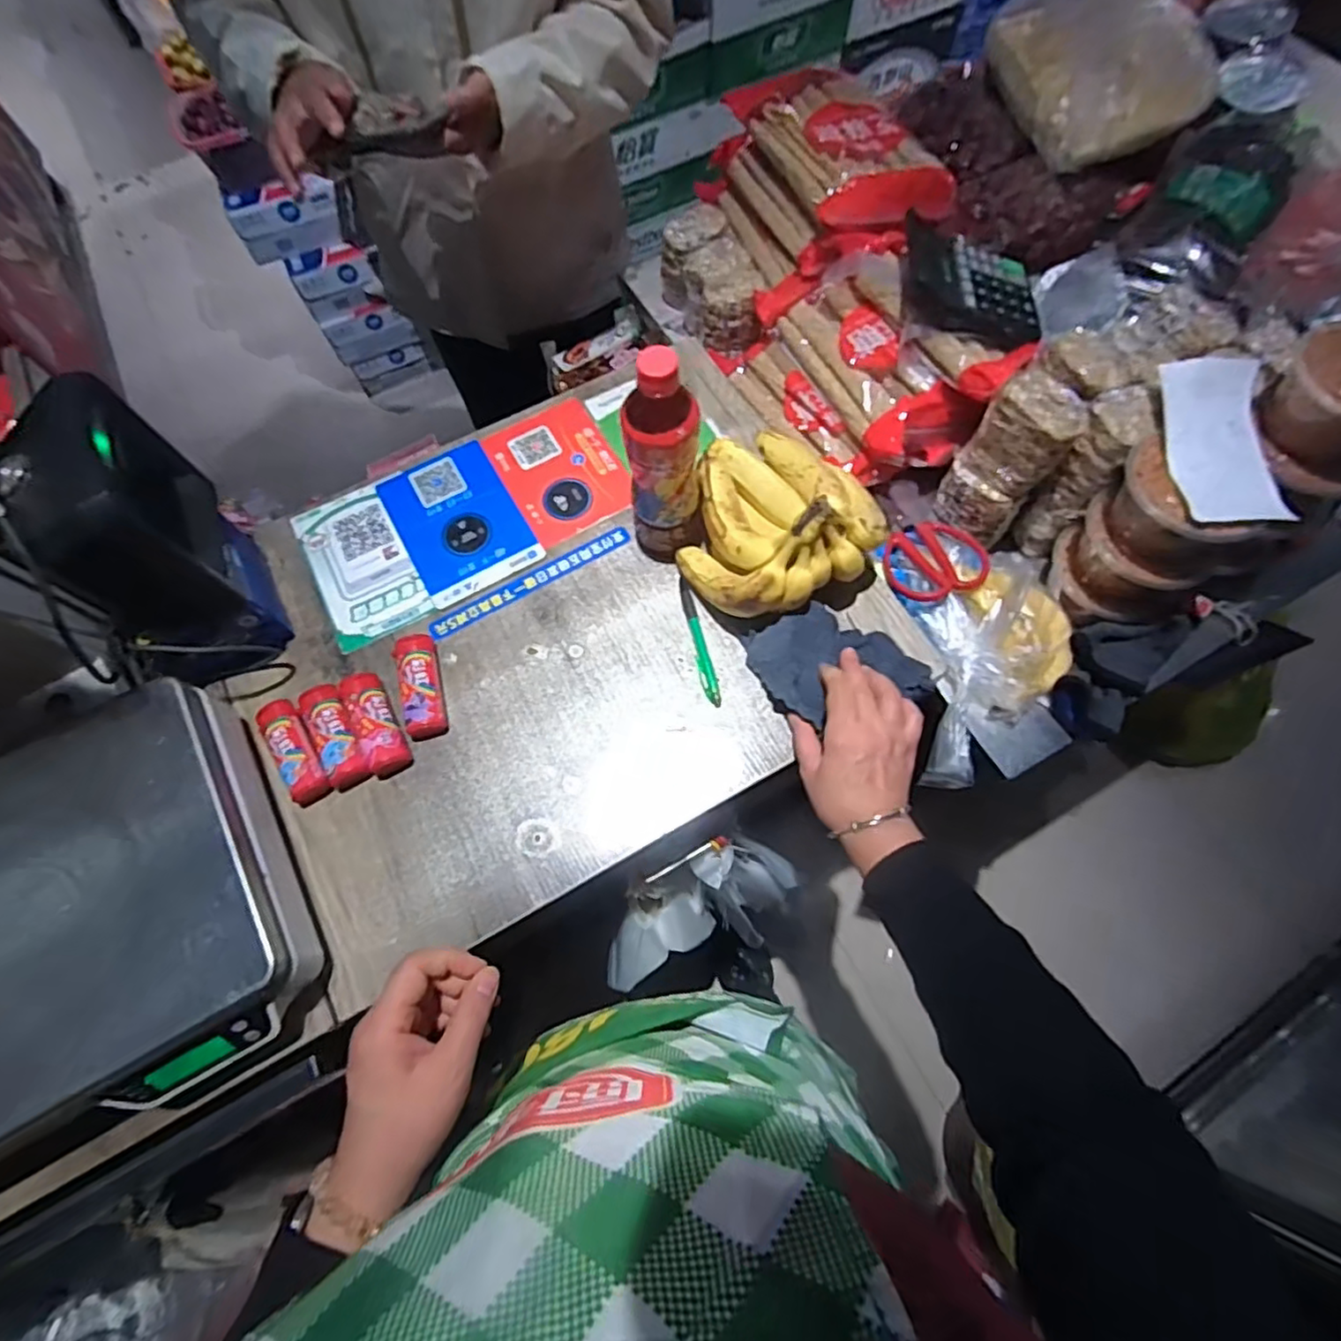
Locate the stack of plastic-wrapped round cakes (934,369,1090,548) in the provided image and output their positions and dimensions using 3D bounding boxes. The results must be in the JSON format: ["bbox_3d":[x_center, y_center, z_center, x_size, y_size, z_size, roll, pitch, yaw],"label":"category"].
[{"bbox_3d":[0.324,-0.209,0.618,0.077,0.140,0.084,26,72,10],"label":"stack of plastic-wrapped round cakes"}]

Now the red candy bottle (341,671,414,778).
[{"bbox_3d":[-0.266,0.043,0.583,0.031,0.032,0.102,-25,71,-8],"label":"red candy bottle"}]

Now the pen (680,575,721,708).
[{"bbox_3d":[0.026,-0.029,0.616,0.015,0.014,0.131,-14,70,-4],"label":"pen"}]

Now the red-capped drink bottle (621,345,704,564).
[{"bbox_3d":[-0.004,-0.178,0.559,0.062,0.221,0.058,-1,69,1],"label":"red-capped drink bottle"}]

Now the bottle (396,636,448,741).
[{"bbox_3d":[-0.228,0.013,0.594,0.031,0.026,0.101,-14,70,-4],"label":"bottle"}]

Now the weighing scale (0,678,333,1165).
[{"bbox_3d":[-0.469,0.211,0.491,0.340,0.106,0.276,-28,71,-9],"label":"weighing scale"}]

